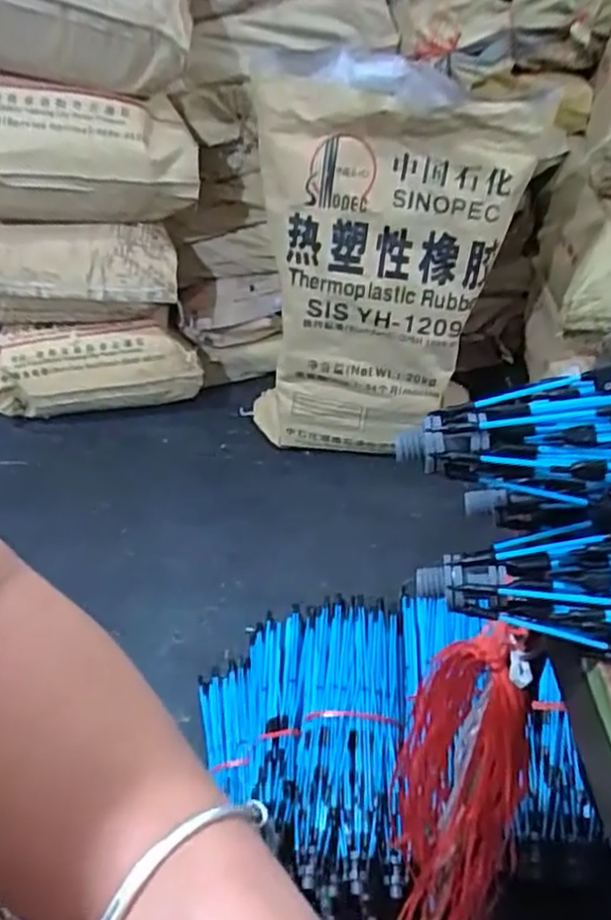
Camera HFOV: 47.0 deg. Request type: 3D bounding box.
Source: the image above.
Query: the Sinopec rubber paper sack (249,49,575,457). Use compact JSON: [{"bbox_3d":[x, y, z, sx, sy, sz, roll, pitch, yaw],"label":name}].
[{"bbox_3d":[0.120,-0.300,1.334,0.530,0.712,0.108,9,42,13],"label":"Sinopec rubber paper sack"}]

